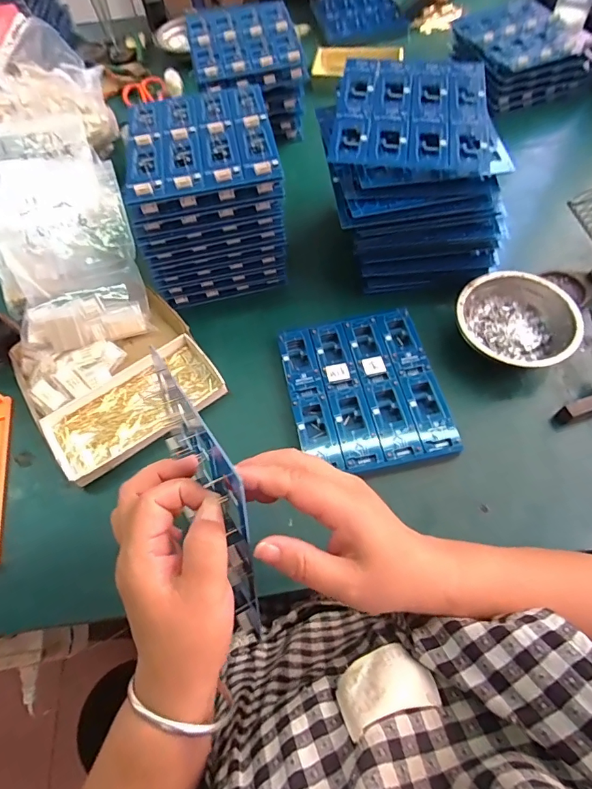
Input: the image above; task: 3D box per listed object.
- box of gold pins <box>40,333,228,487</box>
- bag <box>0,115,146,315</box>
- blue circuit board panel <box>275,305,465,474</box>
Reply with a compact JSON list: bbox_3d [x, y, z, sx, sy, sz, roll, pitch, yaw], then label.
[{"bbox_3d":[-0.182,0.012,0.497,0.189,0.017,0.102,-34,65,-14],"label":"box of gold pins"},{"bbox_3d":[-0.324,-0.235,0.560,0.189,0.052,0.301,-21,83,-9],"label":"bag"},{"bbox_3d":[0.075,-0.006,0.489,0.159,0.014,0.187,-11,62,-2],"label":"blue circuit board panel"}]

